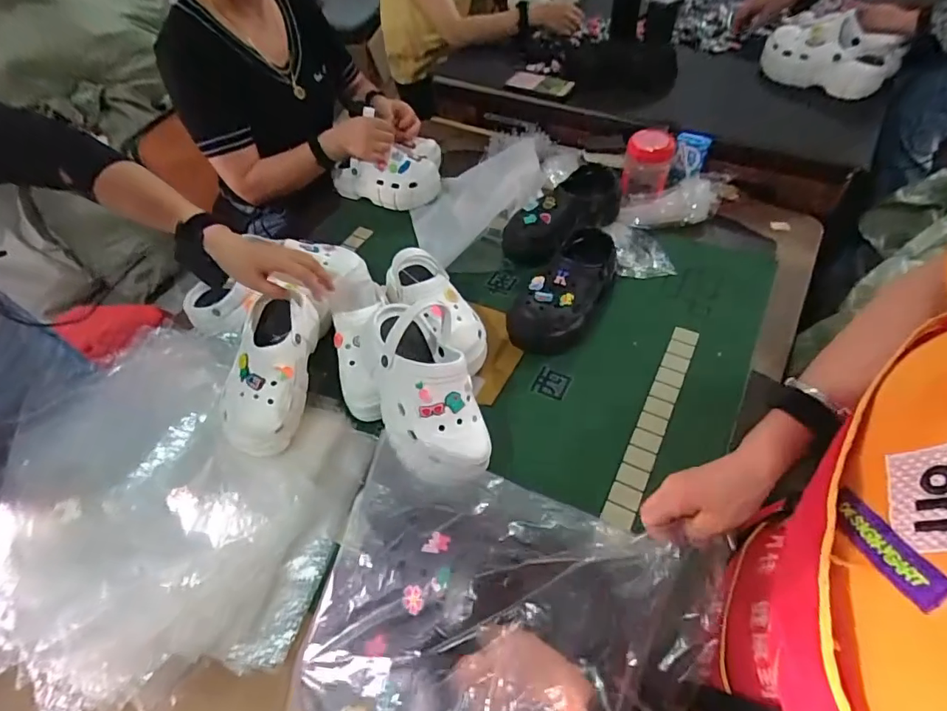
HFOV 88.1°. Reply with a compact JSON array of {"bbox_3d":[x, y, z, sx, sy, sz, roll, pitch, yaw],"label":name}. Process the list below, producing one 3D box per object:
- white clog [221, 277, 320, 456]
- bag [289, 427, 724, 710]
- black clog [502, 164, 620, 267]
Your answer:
[{"bbox_3d":[-0.291,0.016,0.708,0.092,0.101,0.237,0,53,6],"label":"white clog"},{"bbox_3d":[0.023,0.225,0.463,0.374,0.119,0.306,-3,47,24],"label":"bag"},{"bbox_3d":[0.170,-0.264,0.929,0.230,0.098,0.108,-35,58,-20],"label":"black clog"}]

